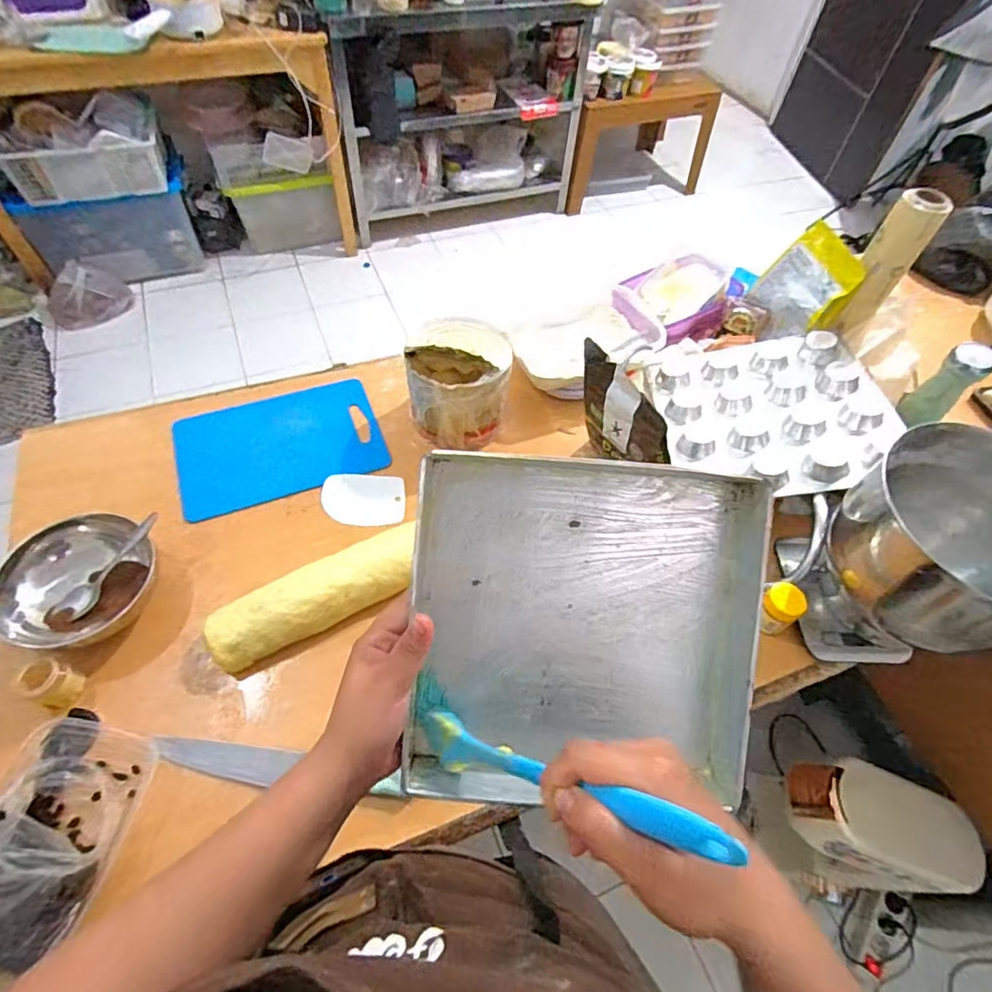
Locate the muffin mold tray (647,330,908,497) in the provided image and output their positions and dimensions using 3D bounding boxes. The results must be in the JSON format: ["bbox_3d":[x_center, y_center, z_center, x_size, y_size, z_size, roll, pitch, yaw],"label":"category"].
[{"bbox_3d":[0.403,-0.130,0.808,0.300,0.043,0.300,-10,54,11],"label":"muffin mold tray"}]

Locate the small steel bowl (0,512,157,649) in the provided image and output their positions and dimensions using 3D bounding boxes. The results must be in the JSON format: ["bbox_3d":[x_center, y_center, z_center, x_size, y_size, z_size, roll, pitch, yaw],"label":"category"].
[{"bbox_3d":[-0.502,0.111,0.658,0.161,0.085,0.155,2,56,-3],"label":"small steel bowl"}]

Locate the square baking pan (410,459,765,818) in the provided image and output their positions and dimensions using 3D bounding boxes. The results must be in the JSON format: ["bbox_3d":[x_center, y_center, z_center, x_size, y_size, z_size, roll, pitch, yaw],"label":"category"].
[{"bbox_3d":[0.063,0.095,0.379,0.242,0.043,0.232,5,93,-2],"label":"square baking pan"}]

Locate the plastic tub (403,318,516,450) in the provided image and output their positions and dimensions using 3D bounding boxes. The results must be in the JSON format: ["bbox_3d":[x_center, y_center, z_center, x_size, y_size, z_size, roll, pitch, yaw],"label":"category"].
[{"bbox_3d":[-0.061,-0.187,0.826,0.150,0.153,0.156,2,56,-3],"label":"plastic tub"}]

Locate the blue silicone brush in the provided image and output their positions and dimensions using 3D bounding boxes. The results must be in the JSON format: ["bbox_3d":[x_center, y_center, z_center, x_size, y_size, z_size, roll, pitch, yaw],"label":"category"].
[{"bbox_3d":[0.023,0.152,0.308,0.049,0.230,0.038,52,57,-22],"label":"blue silicone brush"}]

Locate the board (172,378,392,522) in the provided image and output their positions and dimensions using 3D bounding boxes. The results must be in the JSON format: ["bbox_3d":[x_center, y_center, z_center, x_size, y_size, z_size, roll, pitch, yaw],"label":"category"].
[{"bbox_3d":[-0.336,-0.082,0.852,0.297,0.012,0.188,-18,64,-18],"label":"board"}]

